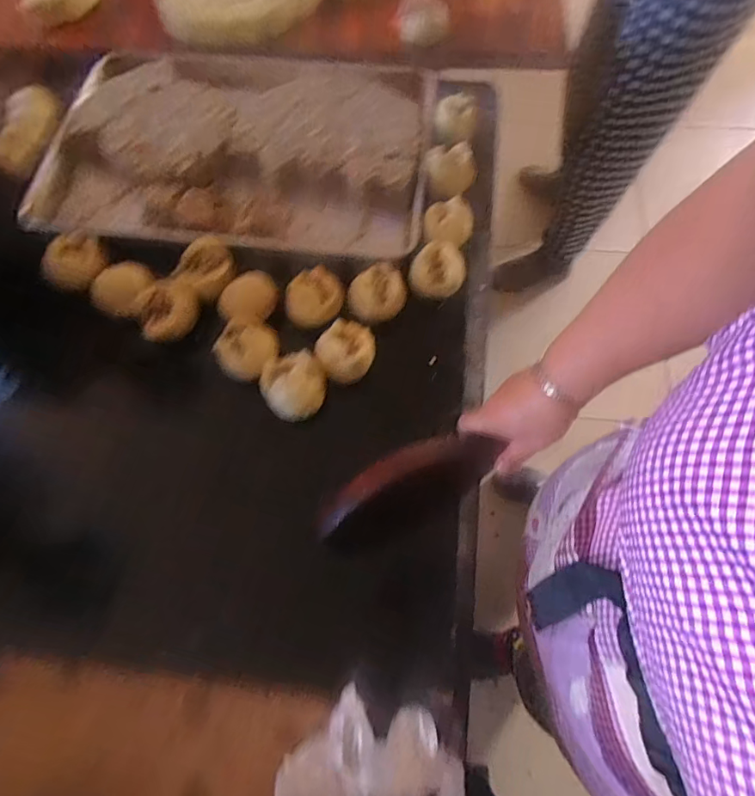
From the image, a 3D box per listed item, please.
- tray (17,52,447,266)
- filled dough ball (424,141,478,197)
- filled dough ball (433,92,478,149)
[{"bbox_3d":[-0.212,-0.411,0.785,0.580,0.071,0.406,5,70,4],"label":"tray"},{"bbox_3d":[0.114,-0.365,0.772,0.076,0.058,0.051,0,69,2],"label":"filled dough ball"},{"bbox_3d":[0.128,-0.458,0.786,0.070,0.058,0.056,2,69,3],"label":"filled dough ball"}]

